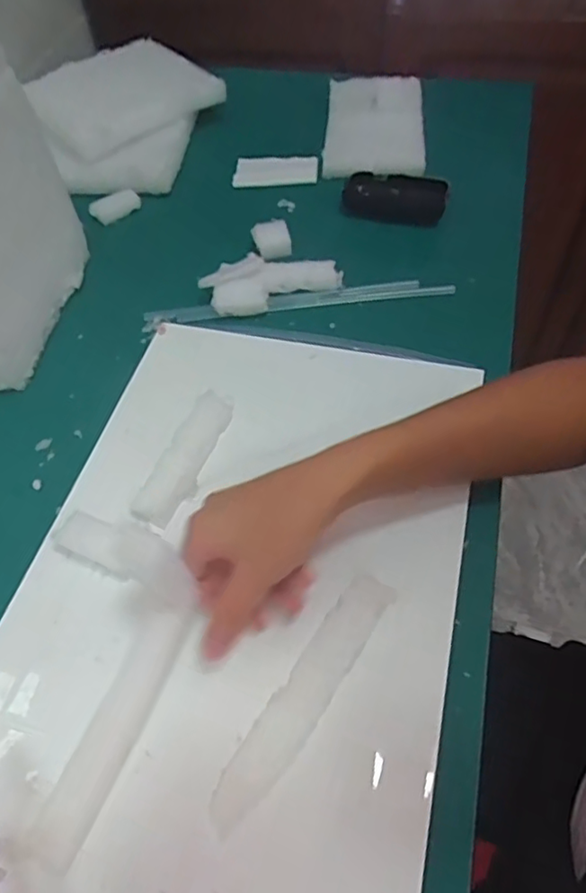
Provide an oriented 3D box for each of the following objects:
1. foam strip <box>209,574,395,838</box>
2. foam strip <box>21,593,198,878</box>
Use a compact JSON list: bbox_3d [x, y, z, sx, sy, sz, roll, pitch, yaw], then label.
[{"bbox_3d":[0.008,0.151,0.368,0.030,0.010,0.166,30,64,22],"label":"foam strip"},{"bbox_3d":[-0.109,0.168,0.373,0.032,0.014,0.158,17,60,15],"label":"foam strip"}]

